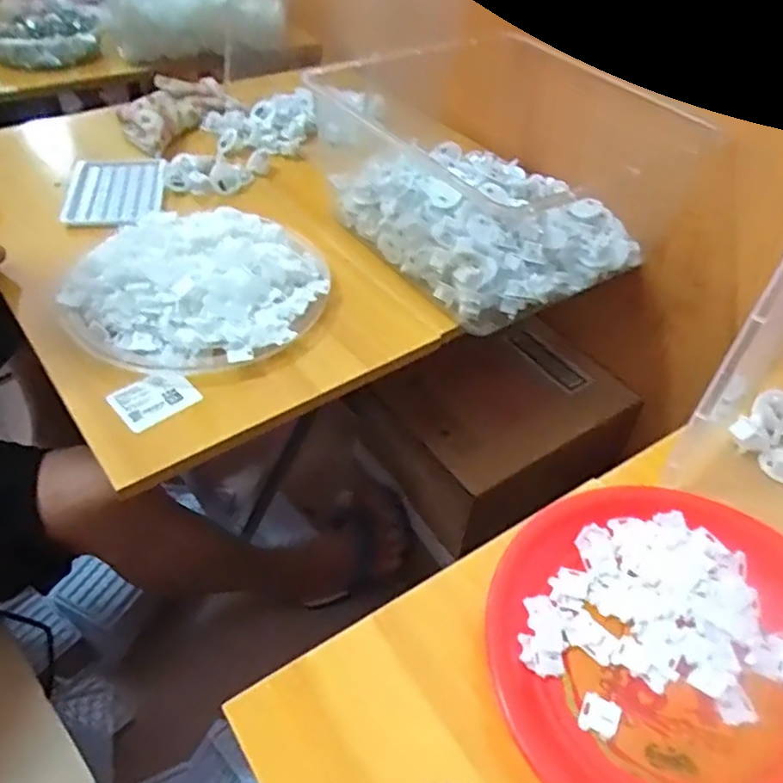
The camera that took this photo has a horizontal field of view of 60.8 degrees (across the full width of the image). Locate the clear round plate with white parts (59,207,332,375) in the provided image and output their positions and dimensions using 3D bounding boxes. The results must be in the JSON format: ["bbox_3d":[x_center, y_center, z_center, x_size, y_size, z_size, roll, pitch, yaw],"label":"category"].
[{"bbox_3d":[-0.179,-0.106,0.613,0.225,0.054,0.221,-2,47,2],"label":"clear round plate with white parts"}]

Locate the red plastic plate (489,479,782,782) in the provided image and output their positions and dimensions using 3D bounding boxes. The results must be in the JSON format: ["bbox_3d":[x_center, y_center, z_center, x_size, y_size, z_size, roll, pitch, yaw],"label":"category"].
[{"bbox_3d":[0.175,0.156,0.390,0.224,0.025,0.229,2,46,-2],"label":"red plastic plate"}]

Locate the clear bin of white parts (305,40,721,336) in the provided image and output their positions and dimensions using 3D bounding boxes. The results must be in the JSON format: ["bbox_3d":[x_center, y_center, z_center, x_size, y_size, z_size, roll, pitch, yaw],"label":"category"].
[{"bbox_3d":[0.109,-0.246,0.726,0.312,0.136,0.335,-25,53,-26],"label":"clear bin of white parts"}]

